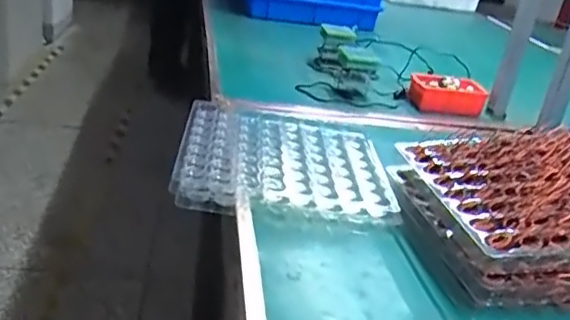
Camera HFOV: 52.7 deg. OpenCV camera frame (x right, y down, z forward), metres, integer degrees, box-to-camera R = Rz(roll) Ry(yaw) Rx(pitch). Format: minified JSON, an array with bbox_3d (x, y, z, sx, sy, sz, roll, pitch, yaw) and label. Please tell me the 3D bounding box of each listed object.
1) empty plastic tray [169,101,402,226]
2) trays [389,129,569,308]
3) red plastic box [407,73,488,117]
[{"bbox_3d":[-0.001,0.000,0.854,0.295,0.050,0.309,5,25,-4],"label":"empty plastic tray"},{"bbox_3d":[0.318,0.050,0.730,0.280,0.088,0.266,1,26,-12],"label":"trays"},{"bbox_3d":[0.343,-0.143,1.229,0.154,0.052,0.094,5,26,-9],"label":"red plastic box"}]

